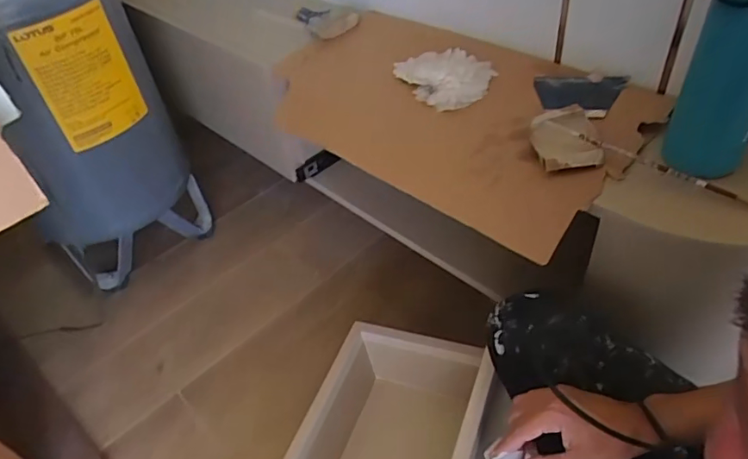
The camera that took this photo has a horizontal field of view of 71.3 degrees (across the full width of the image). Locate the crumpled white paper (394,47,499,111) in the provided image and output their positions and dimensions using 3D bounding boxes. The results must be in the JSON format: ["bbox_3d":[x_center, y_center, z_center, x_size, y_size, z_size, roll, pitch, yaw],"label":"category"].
[{"bbox_3d":[0.133,-0.276,0.911,0.145,0.039,0.177,-21,46,-13],"label":"crumpled white paper"}]

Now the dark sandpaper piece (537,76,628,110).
[{"bbox_3d":[0.316,-0.207,0.807,0.132,0.028,0.101,9,47,17],"label":"dark sandpaper piece"}]

